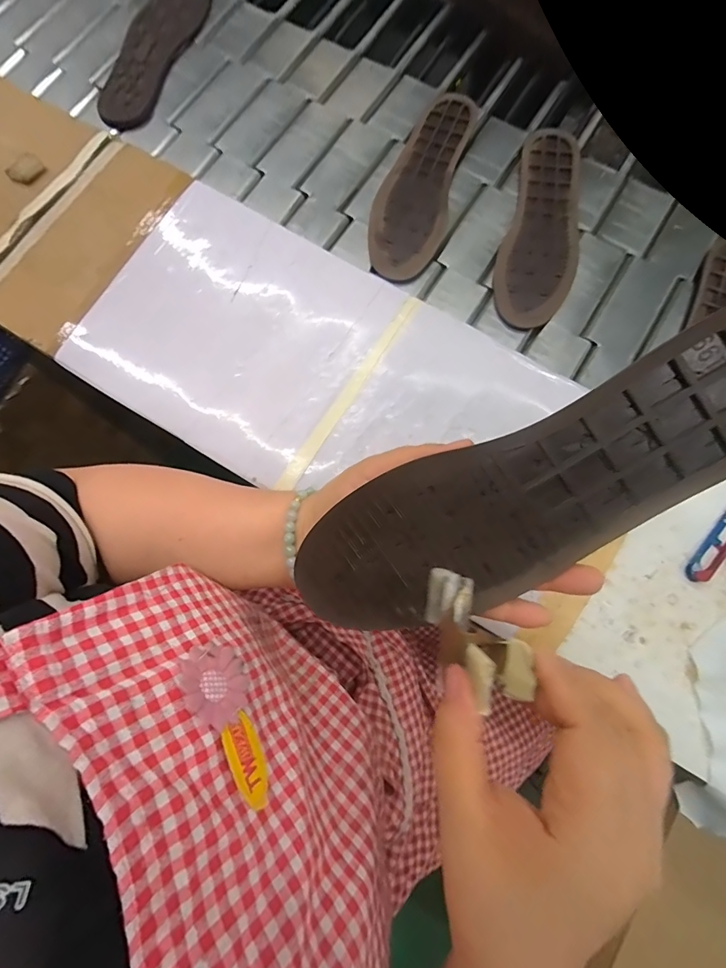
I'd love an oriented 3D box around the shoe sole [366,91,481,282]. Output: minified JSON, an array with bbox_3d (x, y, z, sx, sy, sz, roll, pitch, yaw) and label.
[{"bbox_3d":[0.069,-0.363,0.505,0.084,0.013,0.262,16,77,2],"label":"shoe sole"}]

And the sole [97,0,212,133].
[{"bbox_3d":[-0.275,-0.585,0.555,0.074,0.015,0.271,20,77,3],"label":"sole"}]

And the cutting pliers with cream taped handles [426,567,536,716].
[{"bbox_3d":[0.054,0.075,0.209,0.033,0.036,0.066,-29,44,-7],"label":"cutting pliers with cream taped handles"}]

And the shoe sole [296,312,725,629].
[{"bbox_3d":[0.086,0.006,0.211,0.261,0.024,0.078,-27,79,15],"label":"shoe sole"}]

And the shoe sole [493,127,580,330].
[{"bbox_3d":[0.212,-0.301,0.491,0.081,0.014,0.261,15,77,2],"label":"shoe sole"}]

